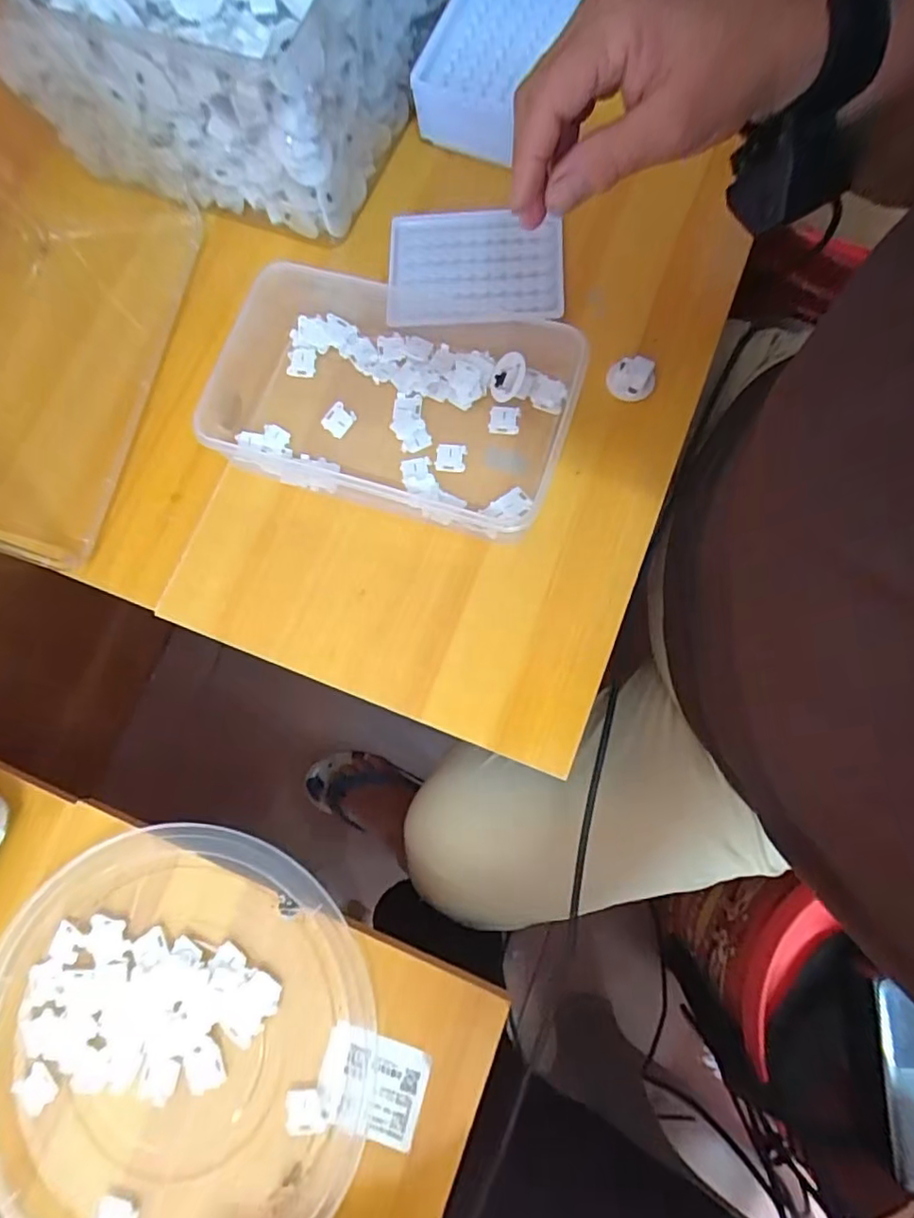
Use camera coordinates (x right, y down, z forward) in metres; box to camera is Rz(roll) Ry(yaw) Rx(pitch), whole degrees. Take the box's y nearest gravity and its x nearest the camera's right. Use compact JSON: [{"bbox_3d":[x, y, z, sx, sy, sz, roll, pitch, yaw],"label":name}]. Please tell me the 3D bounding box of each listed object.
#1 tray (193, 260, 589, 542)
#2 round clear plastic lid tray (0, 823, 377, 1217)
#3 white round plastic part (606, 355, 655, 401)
[{"bbox_3d":[-0.049,-0.145,0.406,0.242,0.045,0.157,17,78,8],"label":"tray"},{"bbox_3d":[-0.167,0.251,0.340,0.233,0.015,0.228,0,76,1],"label":"round clear plastic lid tray"},{"bbox_3d":[0.120,-0.158,0.409,0.032,0.017,0.024,19,78,8],"label":"white round plastic part"}]

